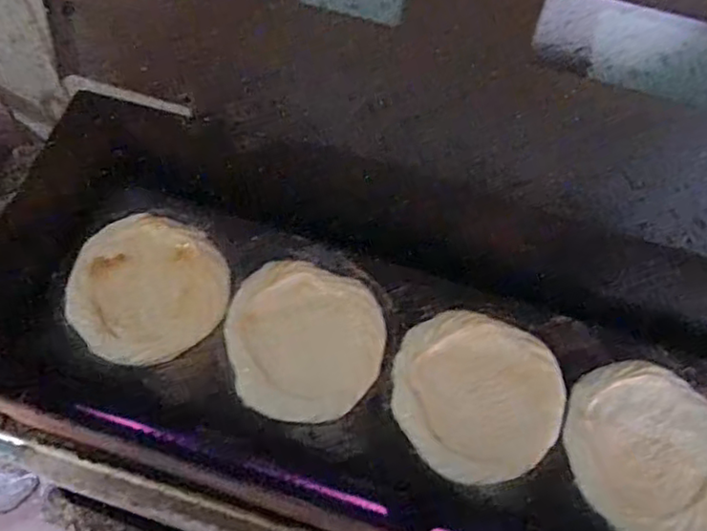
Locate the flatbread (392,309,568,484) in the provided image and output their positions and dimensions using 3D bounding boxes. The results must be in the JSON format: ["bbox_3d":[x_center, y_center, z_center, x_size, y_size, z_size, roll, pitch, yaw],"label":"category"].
[{"bbox_3d":[0.106,0.109,0.536,0.140,0.014,0.135,1,63,-2],"label":"flatbread"}]

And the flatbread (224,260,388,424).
[{"bbox_3d":[-0.044,0.065,0.551,0.137,0.013,0.130,1,63,-2],"label":"flatbread"}]

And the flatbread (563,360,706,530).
[{"bbox_3d":[0.244,0.150,0.523,0.135,0.010,0.137,1,63,-2],"label":"flatbread"}]

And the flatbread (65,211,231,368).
[{"bbox_3d":[-0.185,0.018,0.571,0.134,0.016,0.134,1,63,-2],"label":"flatbread"}]

